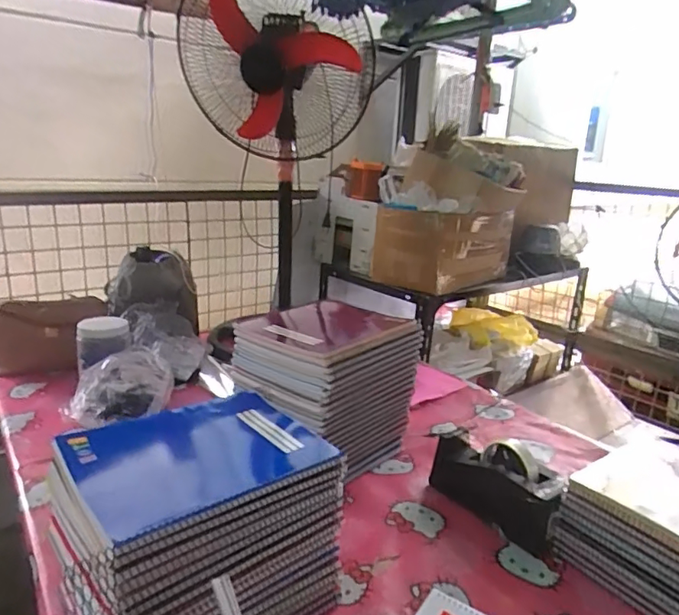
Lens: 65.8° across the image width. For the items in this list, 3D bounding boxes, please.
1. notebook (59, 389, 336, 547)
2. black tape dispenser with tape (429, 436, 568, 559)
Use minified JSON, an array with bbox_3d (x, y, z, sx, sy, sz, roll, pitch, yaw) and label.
[{"bbox_3d":[-0.159,0.157,0.584,0.242,0.020,0.209,-11,21,-40],"label":"notebook"},{"bbox_3d":[0.228,0.254,0.765,0.067,0.103,0.197,-11,21,-39],"label":"black tape dispenser with tape"}]

